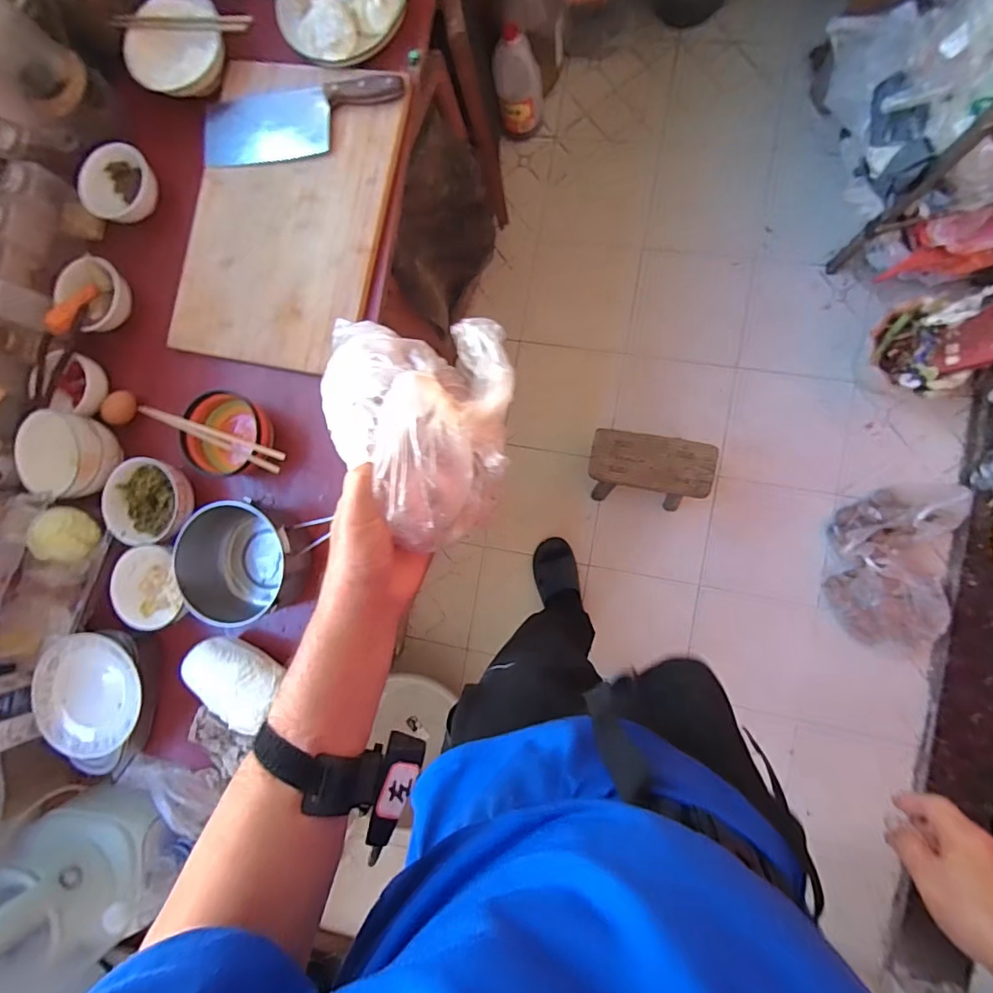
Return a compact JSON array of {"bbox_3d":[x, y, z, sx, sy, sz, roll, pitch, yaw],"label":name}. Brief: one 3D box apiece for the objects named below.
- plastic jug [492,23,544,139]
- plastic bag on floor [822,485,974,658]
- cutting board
[{"bbox_3d":[0.063,-1.119,1.396,0.126,0.259,0.118,-1,87,6],"label":"plastic jug"},{"bbox_3d":[0.963,0.180,1.238,0.242,0.134,0.406,2,87,6],"label":"plastic bag on floor"},{"bbox_3d":[-0.320,-0.426,0.769,0.308,0.028,0.456,10,88,7],"label":"cutting board"}]

